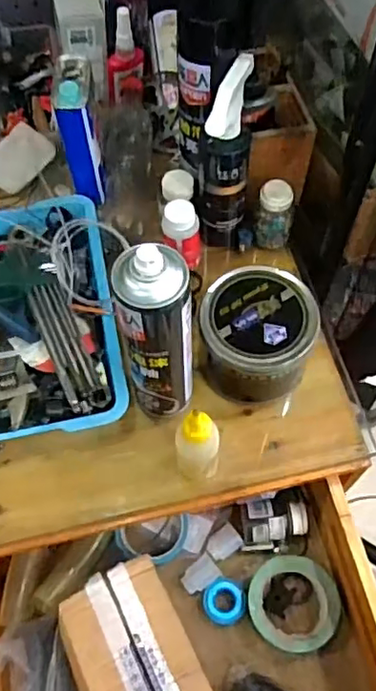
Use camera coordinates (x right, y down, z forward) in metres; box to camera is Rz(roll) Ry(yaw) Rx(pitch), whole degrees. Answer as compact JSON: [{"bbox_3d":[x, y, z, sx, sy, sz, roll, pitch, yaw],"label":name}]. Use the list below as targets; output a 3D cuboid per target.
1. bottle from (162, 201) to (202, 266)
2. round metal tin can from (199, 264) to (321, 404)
[{"bbox_3d":[-0.007,-0.132,0.726,0.046,0.080,0.046,-1,62,0],"label":"bottle"},{"bbox_3d":[0.076,-0.008,0.667,0.117,0.107,0.112,0,62,0],"label":"round metal tin can"}]

